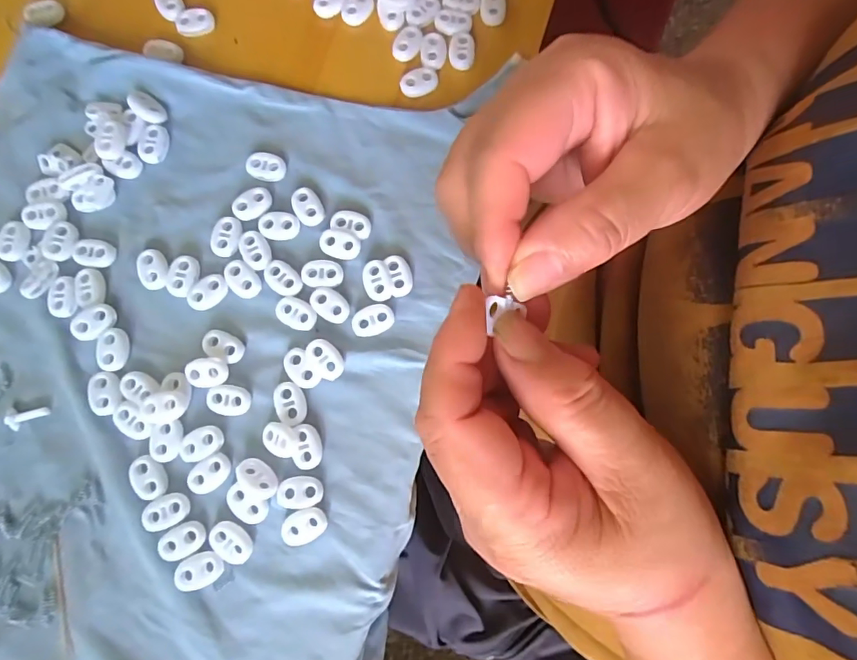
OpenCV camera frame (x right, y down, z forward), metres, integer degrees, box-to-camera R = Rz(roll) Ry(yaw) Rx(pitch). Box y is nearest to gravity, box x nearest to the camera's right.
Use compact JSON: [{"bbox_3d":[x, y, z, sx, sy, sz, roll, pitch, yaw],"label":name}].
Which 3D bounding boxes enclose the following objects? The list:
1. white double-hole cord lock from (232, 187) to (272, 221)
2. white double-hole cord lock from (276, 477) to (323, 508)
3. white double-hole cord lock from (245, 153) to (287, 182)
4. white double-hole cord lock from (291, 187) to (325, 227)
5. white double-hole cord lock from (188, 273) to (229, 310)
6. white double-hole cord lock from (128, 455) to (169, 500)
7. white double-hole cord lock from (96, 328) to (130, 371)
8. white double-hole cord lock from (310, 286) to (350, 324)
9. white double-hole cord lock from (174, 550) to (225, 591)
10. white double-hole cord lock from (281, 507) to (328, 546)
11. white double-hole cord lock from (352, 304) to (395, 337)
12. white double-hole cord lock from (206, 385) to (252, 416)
[{"bbox_3d":[-0.098,-0.070,0.266,0.022,0.004,0.014,-29,81,-4],"label":"white double-hole cord lock"},{"bbox_3d":[-0.064,0.080,0.240,0.022,0.004,0.014,-2,80,0],"label":"white double-hole cord lock"},{"bbox_3d":[-0.092,-0.091,0.272,0.023,0.005,0.015,5,80,1],"label":"white double-hole cord lock"},{"bbox_3d":[-0.067,-0.068,0.266,0.015,0.004,0.022,-26,81,-4],"label":"white double-hole cord lock"},{"bbox_3d":[-0.118,-0.020,0.258,0.023,0.004,0.015,-40,82,-6],"label":"white double-hole cord lock"},{"bbox_3d":[-0.140,0.073,0.240,0.017,0.004,0.022,-21,80,-3],"label":"white double-hole cord lock"},{"bbox_3d":[-0.165,0.010,0.253,0.014,0.005,0.022,3,80,1],"label":"white double-hole cord lock"},{"bbox_3d":[-0.053,-0.014,0.255,0.023,0.004,0.015,33,82,6],"label":"white double-hole cord lock"},{"bbox_3d":[-0.111,0.117,0.234,0.022,0.005,0.015,-23,81,-3],"label":"white double-hole cord lock"},{"bbox_3d":[-0.061,0.096,0.238,0.022,0.006,0.015,-23,81,-3],"label":"white double-hole cord lock"},{"bbox_3d":[-0.030,-0.005,0.254,0.022,0.004,0.015,-18,80,-3],"label":"white double-hole cord lock"},{"bbox_3d":[-0.102,0.036,0.248,0.021,0.004,0.015,10,80,2],"label":"white double-hole cord lock"}]

